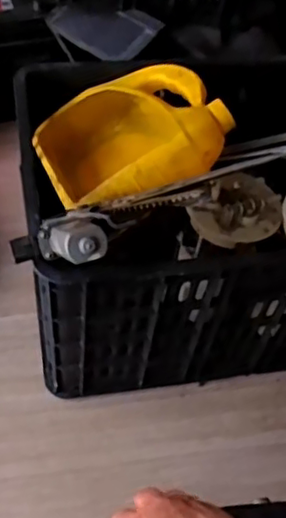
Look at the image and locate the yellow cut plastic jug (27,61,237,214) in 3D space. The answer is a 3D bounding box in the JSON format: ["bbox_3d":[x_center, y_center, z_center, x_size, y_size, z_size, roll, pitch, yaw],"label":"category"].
[{"bbox_3d":[-0.016,-0.150,0.778,0.237,0.113,0.210,-27,43,9],"label":"yellow cut plastic jug"}]

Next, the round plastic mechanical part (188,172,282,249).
[{"bbox_3d":[0.119,-0.061,0.741,0.107,0.042,0.090,-32,63,-27],"label":"round plastic mechanical part"}]

